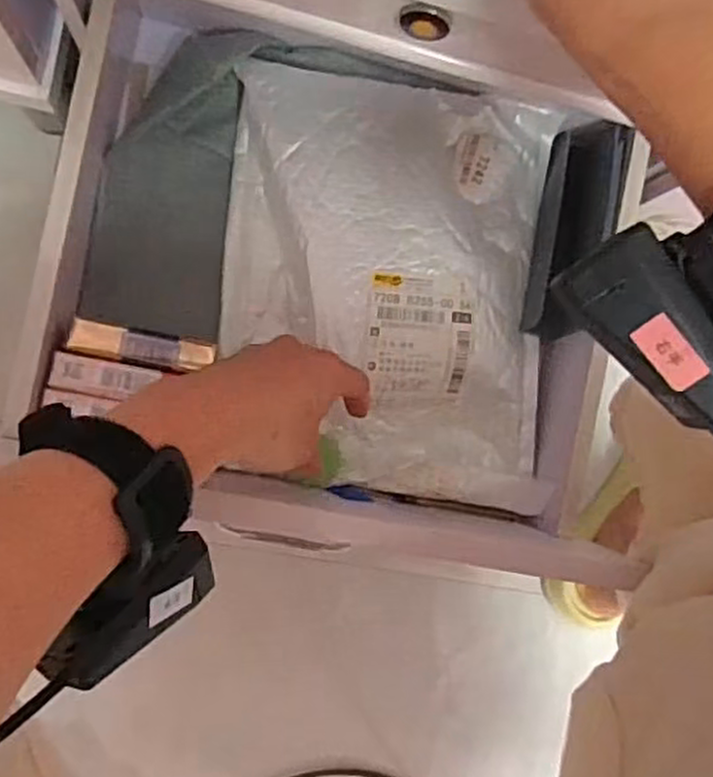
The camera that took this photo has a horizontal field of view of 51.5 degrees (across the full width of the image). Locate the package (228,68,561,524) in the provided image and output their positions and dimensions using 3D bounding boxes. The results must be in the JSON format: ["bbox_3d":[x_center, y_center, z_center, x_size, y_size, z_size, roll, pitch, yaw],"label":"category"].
[{"bbox_3d":[0.024,-0.066,0.497,0.218,0.040,0.267,5,89,-8],"label":"package"}]

